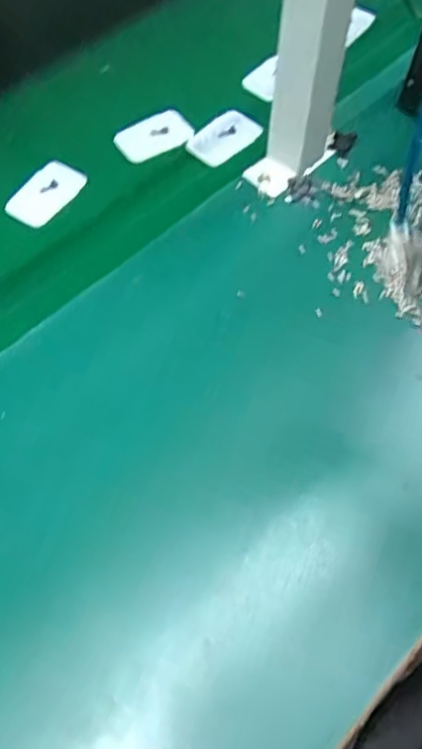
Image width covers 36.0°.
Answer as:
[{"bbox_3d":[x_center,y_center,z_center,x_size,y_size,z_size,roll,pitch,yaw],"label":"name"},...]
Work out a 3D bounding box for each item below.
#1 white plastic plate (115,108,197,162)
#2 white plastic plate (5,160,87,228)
[{"bbox_3d":[-0.054,-0.226,0.620,0.071,0.034,0.008,-20,27,10],"label":"white plastic plate"},{"bbox_3d":[-0.148,-0.161,0.578,0.045,0.010,0.066,34,80,13],"label":"white plastic plate"}]

